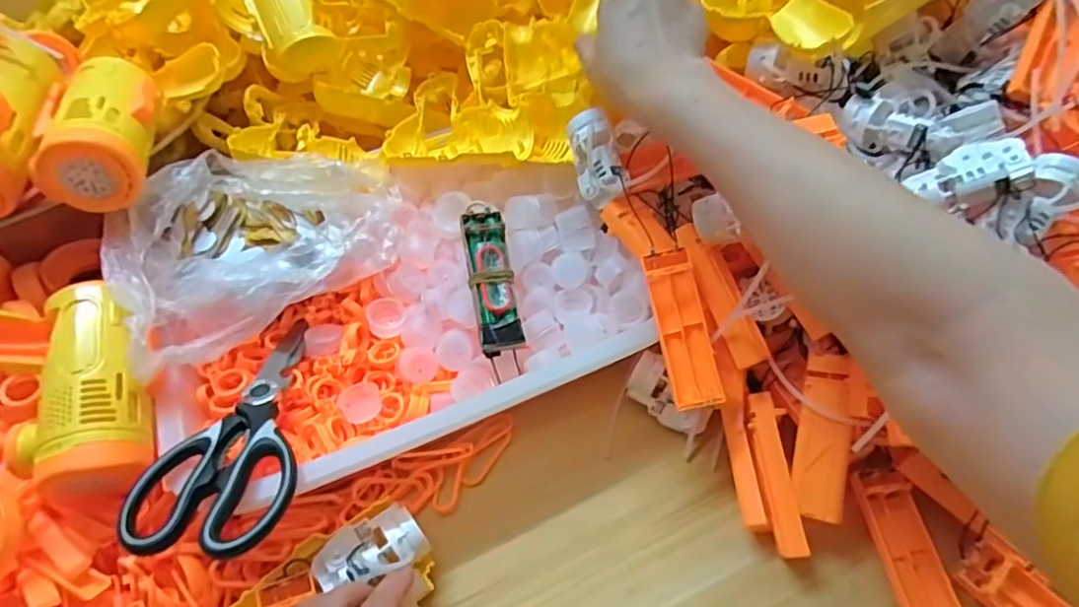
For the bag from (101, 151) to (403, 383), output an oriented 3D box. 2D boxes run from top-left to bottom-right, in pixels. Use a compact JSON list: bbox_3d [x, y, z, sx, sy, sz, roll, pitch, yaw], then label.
[{"bbox_3d":[-0.206,-0.050,0.443,0.202,0.076,0.134,-32,58,-20],"label":"bag"}]

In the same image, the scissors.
[{"bbox_3d":[-0.189,0.073,0.380,0.085,0.021,0.187,-5,36,-1],"label":"scissors"}]

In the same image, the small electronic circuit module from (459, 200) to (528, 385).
[{"bbox_3d":[-0.035,-0.014,0.439,0.032,0.023,0.133,-10,74,-4],"label":"small electronic circuit module"}]

